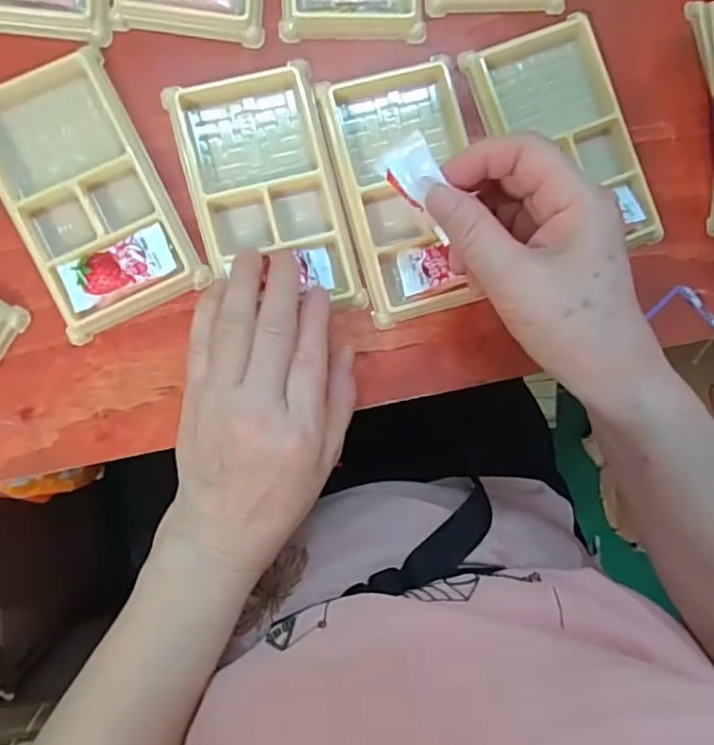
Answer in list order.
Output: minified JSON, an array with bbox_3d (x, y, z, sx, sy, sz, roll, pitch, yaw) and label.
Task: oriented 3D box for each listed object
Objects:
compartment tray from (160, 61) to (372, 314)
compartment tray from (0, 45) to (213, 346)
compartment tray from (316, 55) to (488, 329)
[{"bbox_3d":[-0.049,-0.097,0.329,0.080,0.015,0.135,-15,92,-6],"label":"compartment tray"},{"bbox_3d":[-0.144,-0.095,0.317,0.076,0.012,0.135,-26,93,-5],"label":"compartment tray"},{"bbox_3d":[0.032,-0.101,0.335,0.077,0.011,0.135,-14,92,-6],"label":"compartment tray"}]

